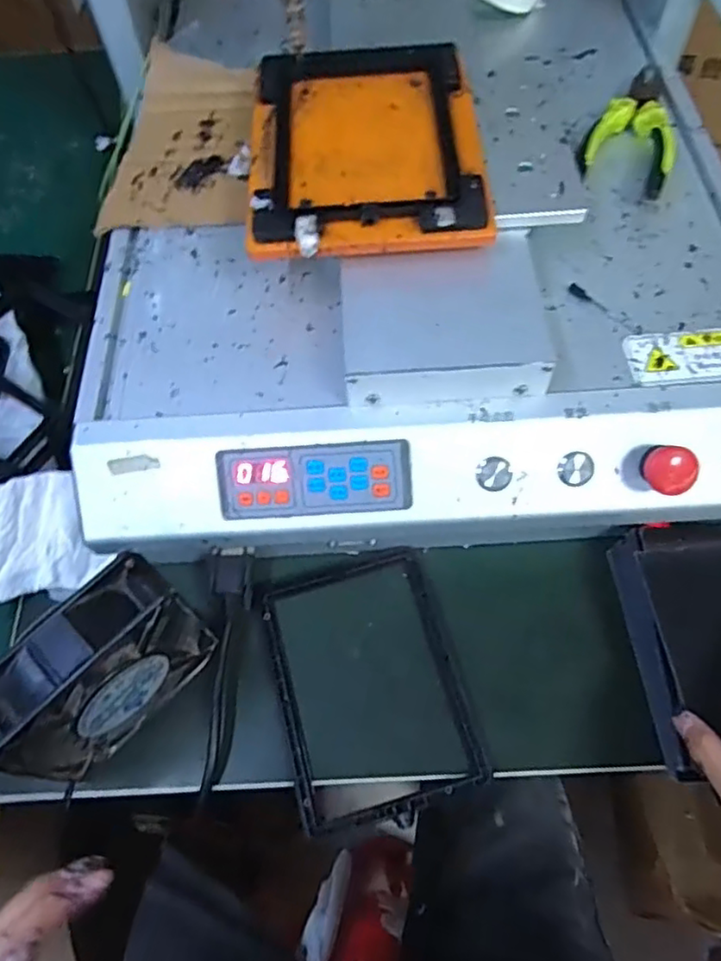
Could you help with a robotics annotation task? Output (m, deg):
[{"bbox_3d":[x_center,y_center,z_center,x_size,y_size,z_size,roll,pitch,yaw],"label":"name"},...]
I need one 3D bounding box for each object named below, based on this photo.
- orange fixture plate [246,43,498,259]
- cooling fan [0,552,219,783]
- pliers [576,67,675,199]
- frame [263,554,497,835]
[{"bbox_3d":[0.005,-0.234,0.430,0.150,0.017,0.205,-1,61,2],"label":"orange fixture plate"},{"bbox_3d":[-0.152,0.114,0.374,0.041,0.117,0.124,40,70,21],"label":"cooling fan"},{"bbox_3d":[0.206,-0.271,0.481,0.064,0.019,0.155,16,63,11],"label":"pliers"},{"bbox_3d":[0.004,0.133,0.422,0.118,0.013,0.166,-15,62,-5],"label":"frame"}]

